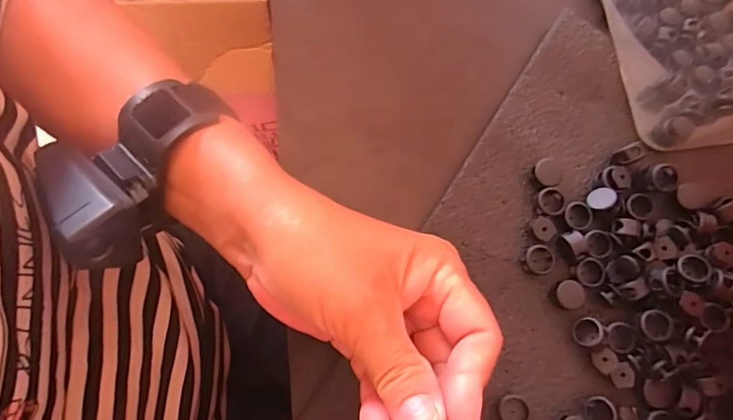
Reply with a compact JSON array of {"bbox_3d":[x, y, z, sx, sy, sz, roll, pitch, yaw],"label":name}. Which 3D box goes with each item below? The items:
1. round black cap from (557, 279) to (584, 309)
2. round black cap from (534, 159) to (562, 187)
[{"bbox_3d":[0.116,0.048,0.275,0.015,0.009,0.016,0,77,-2],"label":"round black cap"},{"bbox_3d":[0.108,-0.021,0.288,0.016,0.011,0.016,0,77,-2],"label":"round black cap"}]

